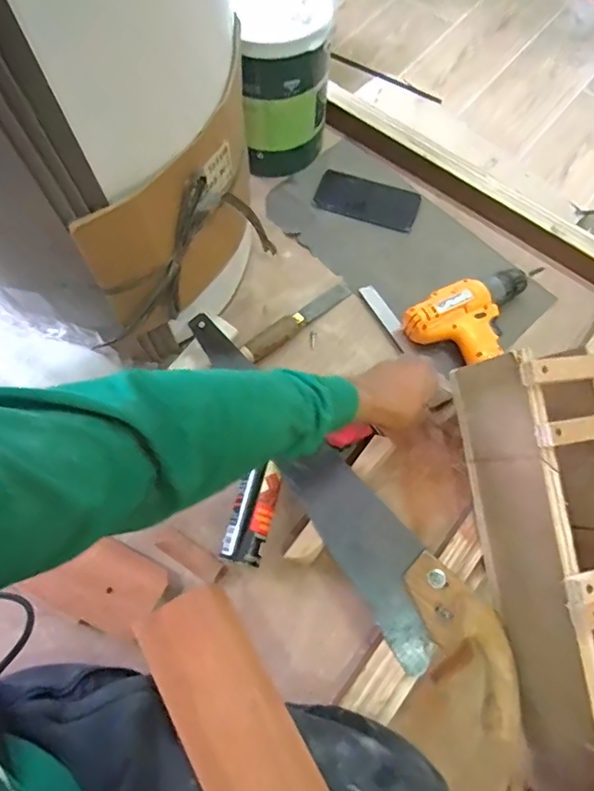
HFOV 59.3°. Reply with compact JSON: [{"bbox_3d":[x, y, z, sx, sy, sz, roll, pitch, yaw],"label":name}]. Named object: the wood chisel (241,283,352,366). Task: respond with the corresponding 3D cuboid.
[{"bbox_3d":[0.001,-0.104,0.719,0.180,0.029,0.028,-39,75,-13],"label":"wood chisel"}]

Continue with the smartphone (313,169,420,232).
[{"bbox_3d":[0.109,-0.303,0.809,0.157,0.012,0.076,17,71,6],"label":"smartphone"}]

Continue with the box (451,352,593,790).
[{"bbox_3d":[0.267,0.162,0.515,0.133,0.137,0.412,-11,81,-4],"label":"box"}]

